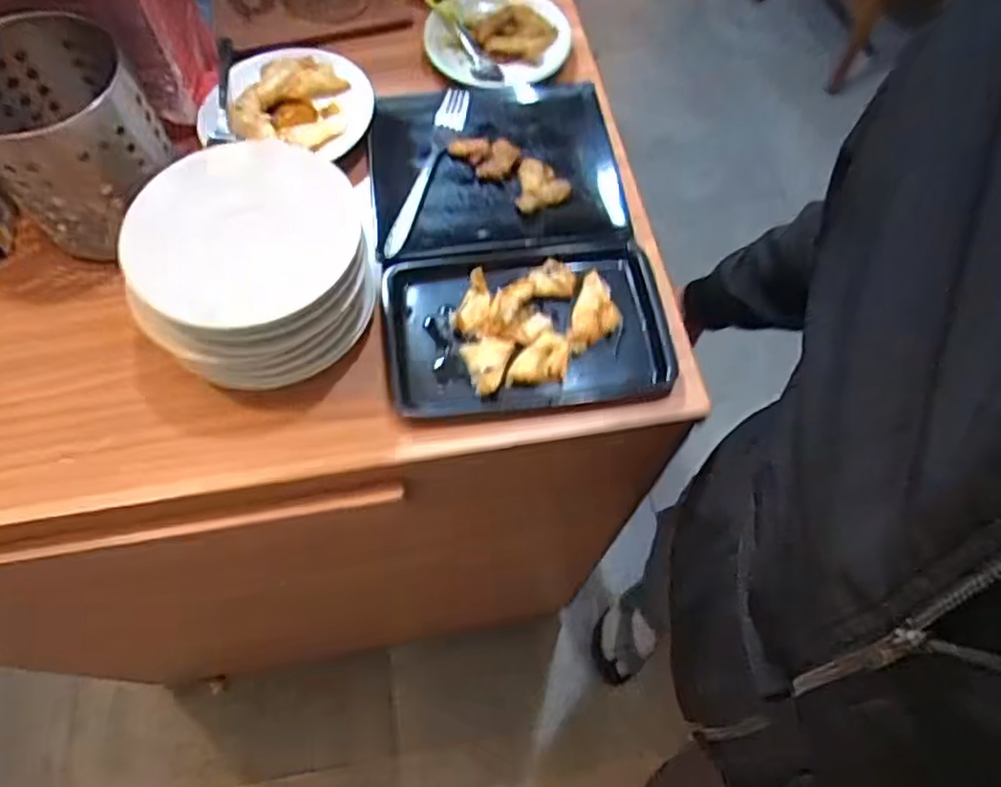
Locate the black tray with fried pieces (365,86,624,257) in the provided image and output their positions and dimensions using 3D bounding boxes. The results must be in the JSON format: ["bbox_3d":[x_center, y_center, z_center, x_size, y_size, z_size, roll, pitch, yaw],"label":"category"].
[{"bbox_3d":[-0.006,-0.191,0.573,0.198,0.016,0.174,-5,68,-4],"label":"black tray with fried pieces"}]

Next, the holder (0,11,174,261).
[{"bbox_3d":[-0.308,-0.182,0.504,0.108,0.125,0.120,-36,70,-17],"label":"holder"}]

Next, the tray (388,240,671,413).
[{"bbox_3d":[0.022,-0.052,0.509,0.210,0.023,0.130,-6,68,-5],"label":"tray"}]

